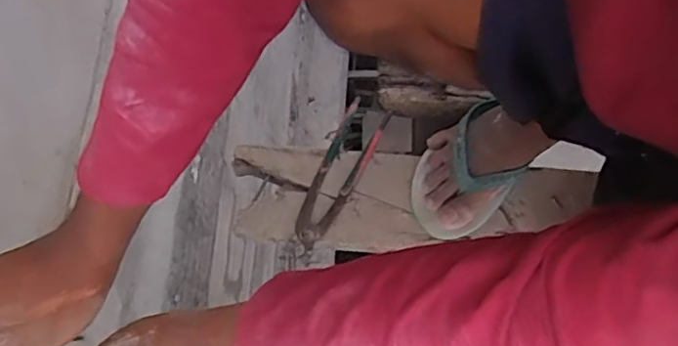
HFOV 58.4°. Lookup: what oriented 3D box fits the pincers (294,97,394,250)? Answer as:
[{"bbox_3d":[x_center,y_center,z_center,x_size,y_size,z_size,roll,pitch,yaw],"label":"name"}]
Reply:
[{"bbox_3d":[0.000,0.004,0.752,0.053,0.017,0.198,25,74,8],"label":"pincers"}]

